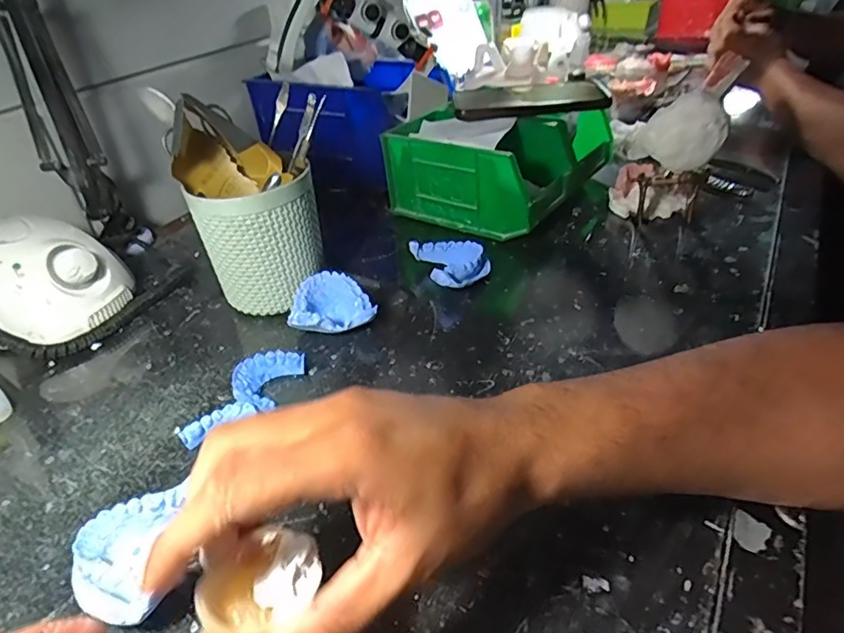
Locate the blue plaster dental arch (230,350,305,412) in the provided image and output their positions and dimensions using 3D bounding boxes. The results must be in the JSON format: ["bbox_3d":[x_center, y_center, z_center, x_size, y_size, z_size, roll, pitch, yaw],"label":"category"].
[{"bbox_3d":[-0.112,0.045,0.390,0.041,0.016,0.052,8,38,18],"label":"blue plaster dental arch"}]

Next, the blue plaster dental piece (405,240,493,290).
[{"bbox_3d":[0.029,-0.046,0.484,0.059,0.024,0.068,-15,37,-13],"label":"blue plaster dental piece"}]

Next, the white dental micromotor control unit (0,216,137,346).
[{"bbox_3d":[-0.314,-0.034,0.465,0.104,0.084,0.108,-33,44,-32],"label":"white dental micromotor control unit"}]

